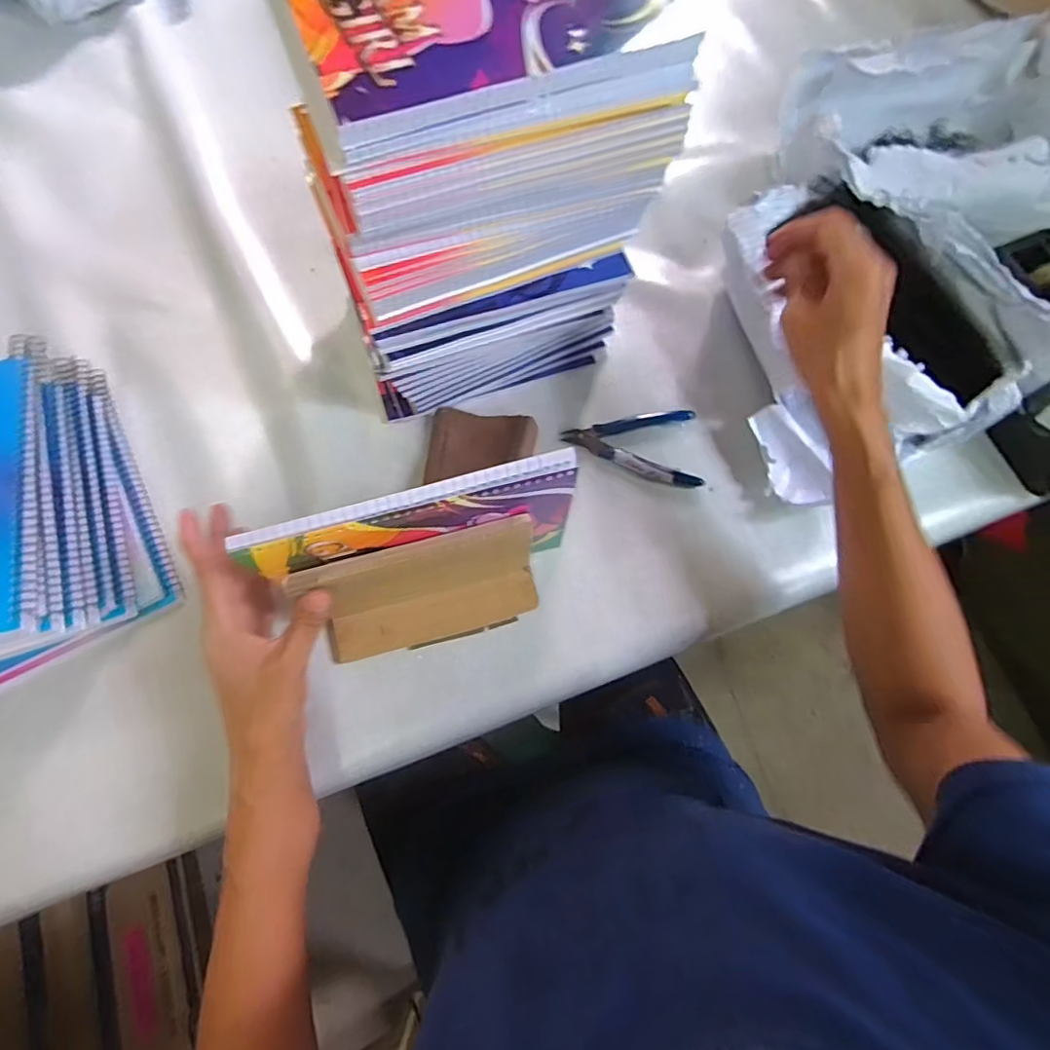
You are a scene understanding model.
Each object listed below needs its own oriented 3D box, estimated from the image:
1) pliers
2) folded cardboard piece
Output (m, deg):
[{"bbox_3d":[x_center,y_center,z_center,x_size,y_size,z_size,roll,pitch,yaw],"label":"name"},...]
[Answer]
[{"bbox_3d":[0.094,-0.071,0.485,0.116,0.008,0.071,3,74,0],"label":"pliers"},{"bbox_3d":[-0.068,0.048,0.390,0.161,0.107,0.052,-19,75,-7],"label":"folded cardboard piece"}]

